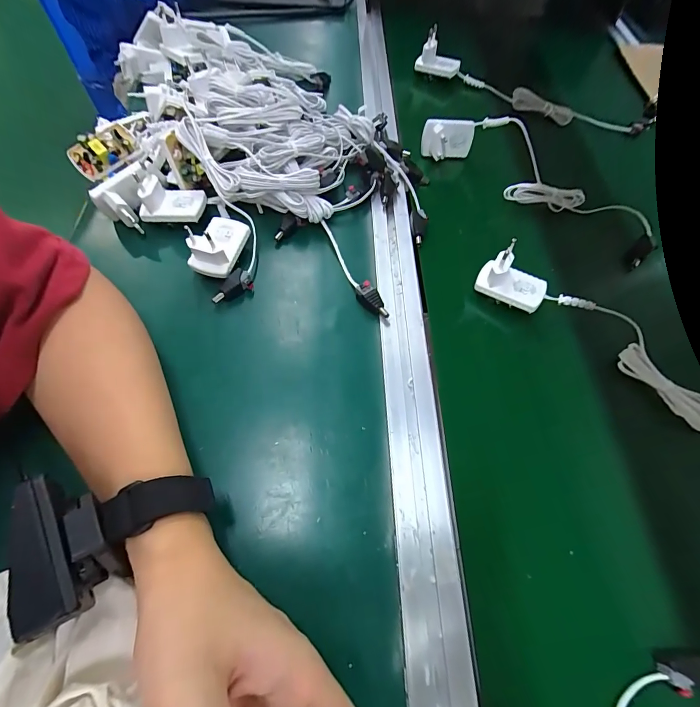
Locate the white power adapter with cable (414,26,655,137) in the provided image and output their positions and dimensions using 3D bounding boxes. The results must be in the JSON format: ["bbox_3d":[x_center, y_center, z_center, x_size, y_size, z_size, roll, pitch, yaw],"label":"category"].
[{"bbox_3d":[0.255,-0.368,0.518,0.334,0.068,0.048,20,58,4],"label":"white power adapter with cable"}]

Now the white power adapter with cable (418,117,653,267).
[{"bbox_3d":[0.211,-0.194,0.416,0.280,0.057,0.068,35,60,13],"label":"white power adapter with cable"}]

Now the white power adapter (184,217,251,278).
[{"bbox_3d":[-0.120,-0.102,0.341,0.040,0.042,0.059,16,63,6],"label":"white power adapter"}]

